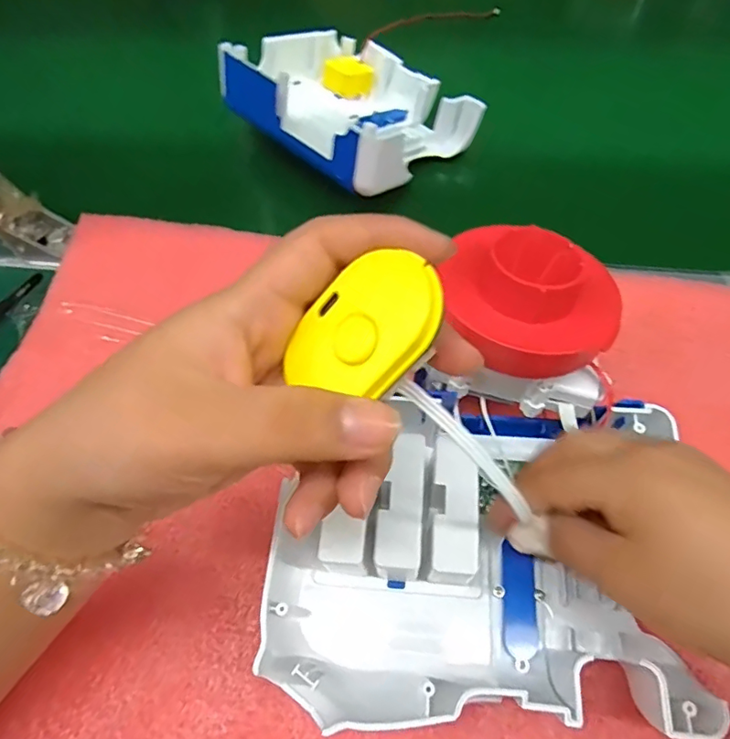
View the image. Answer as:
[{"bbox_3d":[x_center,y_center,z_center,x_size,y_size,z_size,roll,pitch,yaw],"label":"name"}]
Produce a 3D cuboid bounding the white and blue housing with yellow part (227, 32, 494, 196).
[{"bbox_3d":[-0.013,-0.222,0.436,0.148,0.065,0.183,-32,67,-34],"label":"white and blue housing with yellow part"}]

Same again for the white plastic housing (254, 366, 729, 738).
[{"bbox_3d":[0.049,0.077,0.243,0.181,0.057,0.148,-1,63,2],"label":"white plastic housing"}]

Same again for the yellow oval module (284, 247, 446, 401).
[{"bbox_3d":[0.000,-0.010,0.148,0.050,0.006,0.033,-43,60,18],"label":"yellow oval module"}]

